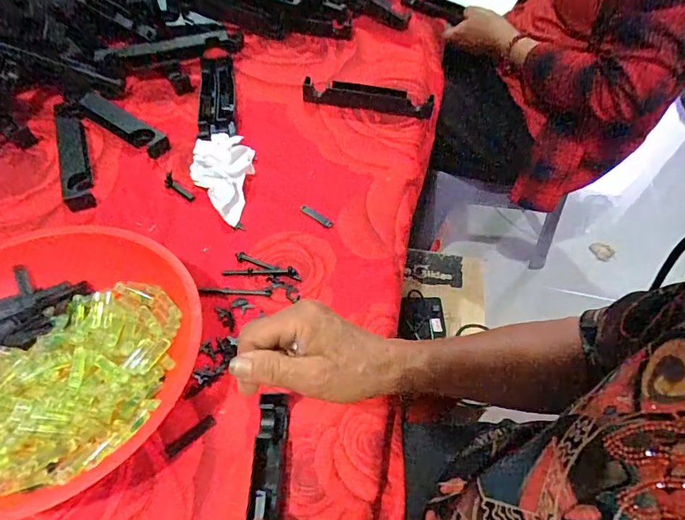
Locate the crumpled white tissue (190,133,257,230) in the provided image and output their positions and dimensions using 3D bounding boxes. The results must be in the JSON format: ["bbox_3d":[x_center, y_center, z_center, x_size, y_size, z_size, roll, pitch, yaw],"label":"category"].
[{"bbox_3d":[-0.147,-0.099,0.554,0.076,0.045,0.118,-5,53,-7],"label":"crumpled white tissue"}]

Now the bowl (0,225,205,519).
[{"bbox_3d":[-0.249,0.086,0.388,0.240,0.075,0.249,30,57,19],"label":"bowl"}]

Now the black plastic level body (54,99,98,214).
[{"bbox_3d":[-0.346,-0.141,0.581,0.032,0.034,0.195,-17,55,-15],"label":"black plastic level body"}]

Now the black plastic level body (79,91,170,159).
[{"bbox_3d":[-0.300,-0.187,0.616,0.159,0.024,0.036,29,56,19],"label":"black plastic level body"}]

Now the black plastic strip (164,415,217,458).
[{"bbox_3d":[-0.132,0.153,0.393,0.047,0.004,0.011,-34,61,-25],"label":"black plastic strip"}]

